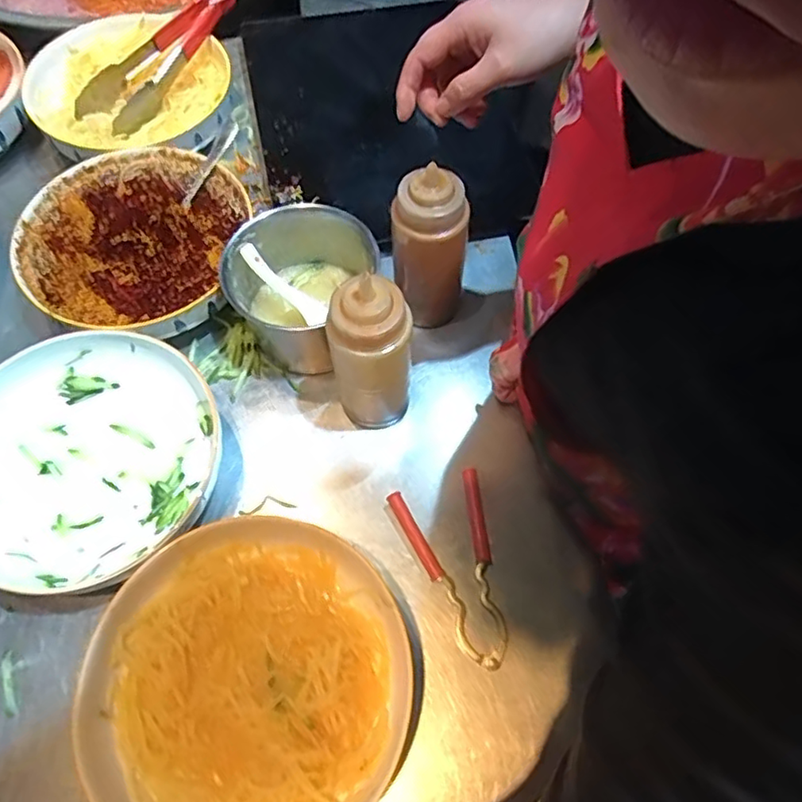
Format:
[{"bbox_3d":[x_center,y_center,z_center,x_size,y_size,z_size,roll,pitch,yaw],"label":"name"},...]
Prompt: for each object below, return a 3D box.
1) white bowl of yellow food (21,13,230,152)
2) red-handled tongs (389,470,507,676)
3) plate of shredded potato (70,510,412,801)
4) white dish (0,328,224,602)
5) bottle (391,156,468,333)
[{"bbox_3d":[-0.319,-0.368,0.720,0.205,0.051,0.214,1,65,-2],"label":"white bowl of yellow food"},{"bbox_3d":[0.051,0.141,0.507,0.079,0.016,0.155,-15,67,-10],"label":"red-handled tongs"},{"bbox_3d":[-0.106,0.203,0.445,0.217,0.064,0.218,1,65,-2],"label":"plate of shredded potato"},{"bbox_3d":[-0.269,0.052,0.523,0.217,0.062,0.208,1,65,-2],"label":"white dish"},{"bbox_3d":[0.026,-0.133,0.548,0.052,0.153,0.071,-38,73,-18],"label":"bottle"}]

